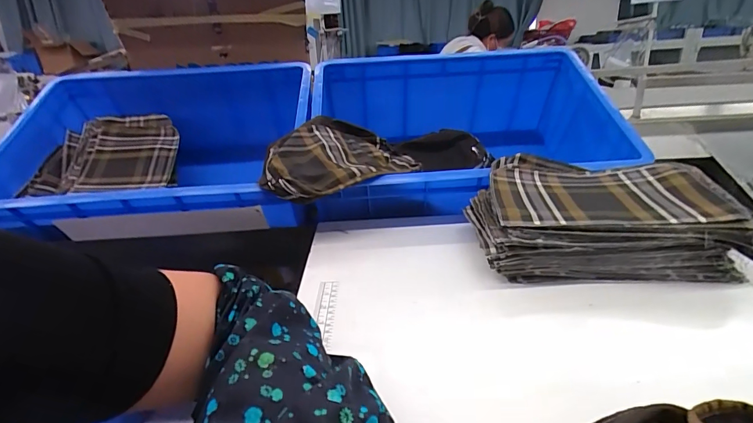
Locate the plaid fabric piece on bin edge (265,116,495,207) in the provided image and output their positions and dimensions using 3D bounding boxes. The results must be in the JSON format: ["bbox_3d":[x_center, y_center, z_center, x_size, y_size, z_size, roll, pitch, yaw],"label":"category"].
[{"bbox_3d":[0.006,-0.100,0.692,0.418,0.104,0.179,-17,27,-29],"label":"plaid fabric piece on bin edge"}]

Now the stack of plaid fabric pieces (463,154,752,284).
[{"bbox_3d":[0.272,0.006,0.517,0.289,0.089,0.192,1,23,12],"label":"stack of plaid fabric pieces"}]

